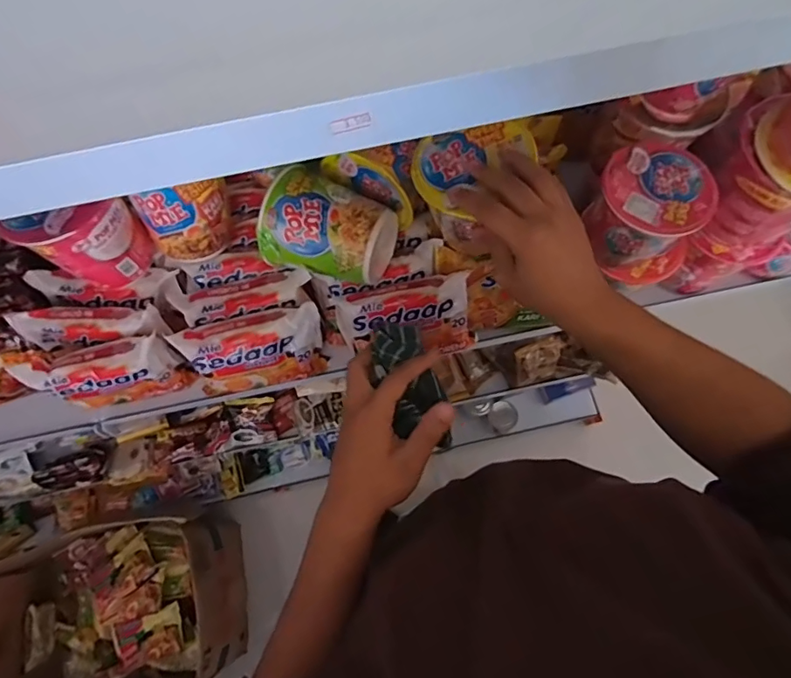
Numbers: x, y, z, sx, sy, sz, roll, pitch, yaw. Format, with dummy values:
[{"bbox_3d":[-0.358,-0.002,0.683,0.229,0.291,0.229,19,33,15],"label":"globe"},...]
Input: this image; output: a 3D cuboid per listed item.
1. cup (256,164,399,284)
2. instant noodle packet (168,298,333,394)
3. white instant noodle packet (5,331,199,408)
[{"bbox_3d":[-0.064,-0.107,0.497,0.116,0.082,0.086,16,74,6],"label":"cup"},{"bbox_3d":[-0.149,0.016,0.543,0.147,0.101,0.042,-18,39,-6],"label":"instant noodle packet"},{"bbox_3d":[-0.304,0.038,0.537,0.136,0.091,0.048,-9,73,-1],"label":"white instant noodle packet"}]

